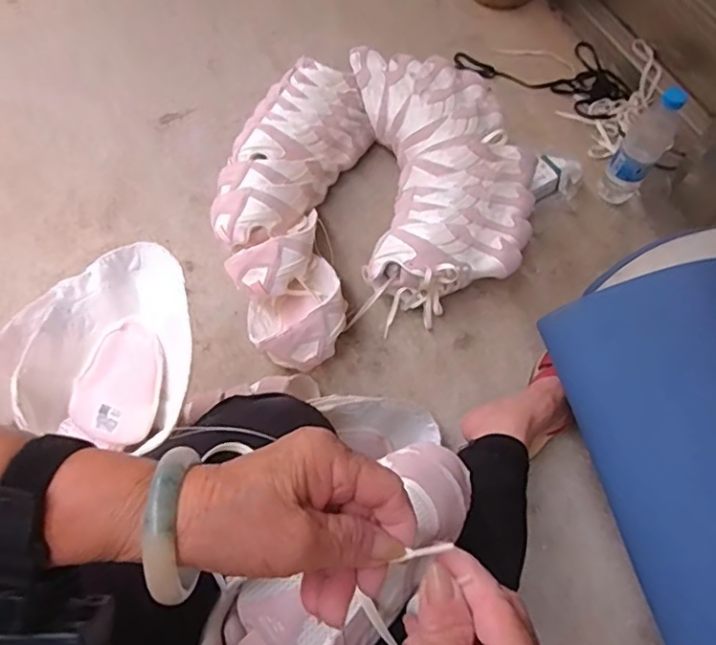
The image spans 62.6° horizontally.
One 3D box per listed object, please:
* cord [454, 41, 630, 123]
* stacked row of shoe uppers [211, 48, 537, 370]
[{"bbox_3d":[0.377,-0.516,1.176,0.329,0.029,0.205,23,64,8],"label":"cord"},{"bbox_3d":[0.016,-0.209,0.945,0.493,0.131,0.464,-22,67,-10],"label":"stacked row of shoe uppers"}]

